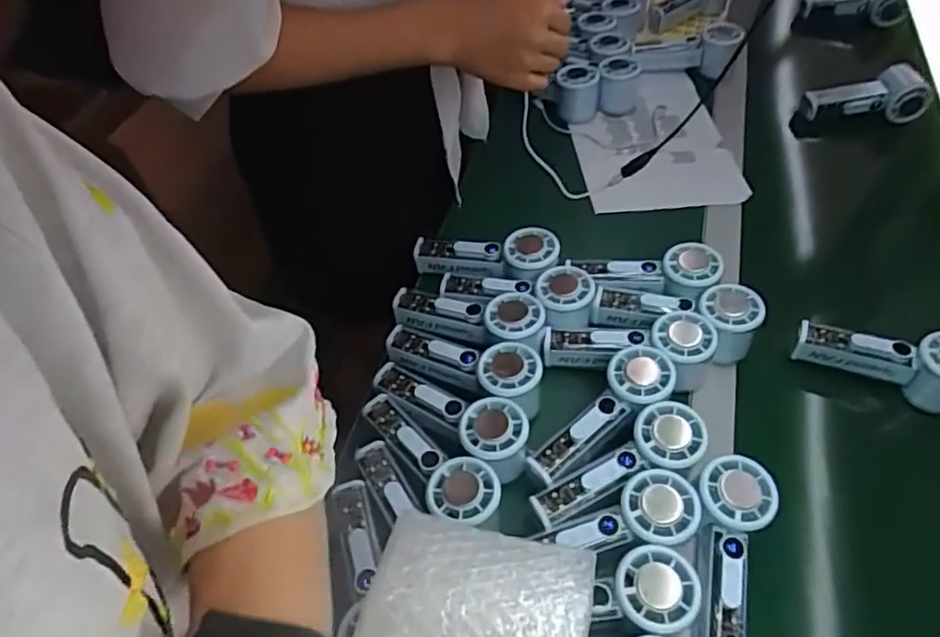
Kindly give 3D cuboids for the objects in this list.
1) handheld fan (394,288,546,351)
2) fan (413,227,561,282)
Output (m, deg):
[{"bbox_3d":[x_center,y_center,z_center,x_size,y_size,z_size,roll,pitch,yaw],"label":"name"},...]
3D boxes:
[{"bbox_3d":[-0.003,0.001,0.614,0.155,0.043,0.064,7,50,26],"label":"handheld fan"},{"bbox_3d":[0.016,-0.063,0.658,0.154,0.033,0.057,0,49,22],"label":"fan"}]

